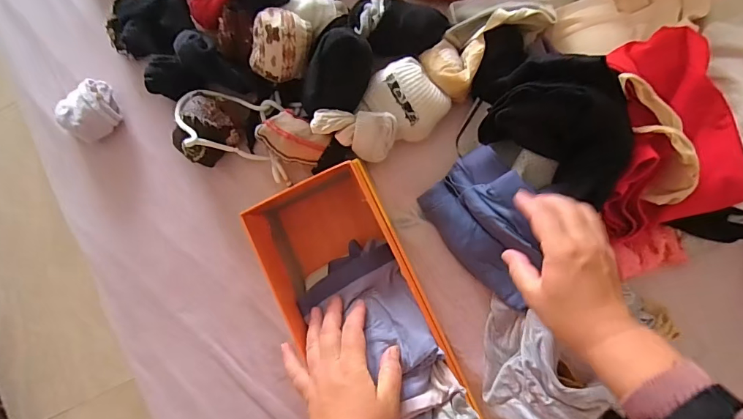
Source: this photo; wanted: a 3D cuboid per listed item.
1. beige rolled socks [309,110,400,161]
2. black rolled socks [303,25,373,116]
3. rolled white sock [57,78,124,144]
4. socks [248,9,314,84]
[{"bbox_3d":[-0.018,-0.084,0.474,0.089,0.059,0.053,5,88,5],"label":"beige rolled socks"},{"bbox_3d":[-0.040,-0.149,0.469,0.061,0.065,0.102,19,89,5],"label":"black rolled socks"},{"bbox_3d":[-0.363,-0.124,0.539,0.080,0.044,0.061,-43,86,4],"label":"rolled white sock"},{"bbox_3d":[-0.105,-0.185,0.477,0.062,0.044,0.077,12,127,-17],"label":"socks"}]

